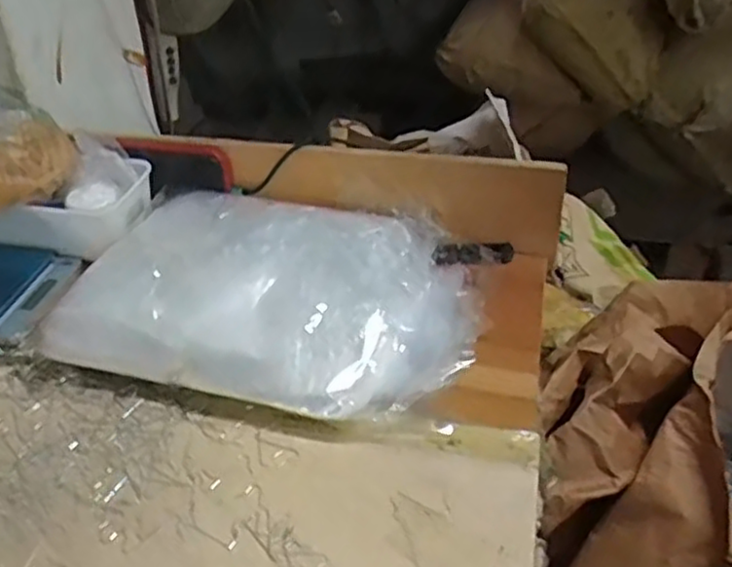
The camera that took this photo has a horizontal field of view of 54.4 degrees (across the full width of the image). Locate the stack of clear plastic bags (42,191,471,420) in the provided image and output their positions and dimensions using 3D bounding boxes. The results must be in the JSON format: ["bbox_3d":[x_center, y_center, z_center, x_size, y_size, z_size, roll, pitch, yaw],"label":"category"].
[{"bbox_3d":[-0.070,0.006,0.537,0.290,0.065,0.190,8,40,12],"label":"stack of clear plastic bags"}]

